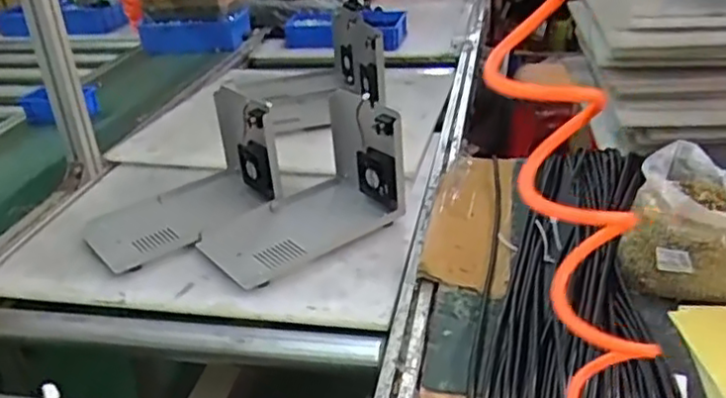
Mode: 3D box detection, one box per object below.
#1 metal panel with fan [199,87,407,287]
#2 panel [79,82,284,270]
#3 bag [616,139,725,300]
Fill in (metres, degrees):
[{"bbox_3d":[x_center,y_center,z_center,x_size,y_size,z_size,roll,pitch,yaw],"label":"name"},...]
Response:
[{"bbox_3d":[-0.093,-0.021,0.982,0.276,0.174,0.174,-25,34,-34],"label":"metal panel with fan"},{"bbox_3d":[-0.285,-0.033,1.028,0.198,0.165,0.279,21,37,39],"label":"panel"},{"bbox_3d":[0.427,0.037,0.843,0.175,0.144,0.161,12,32,28],"label":"bag"}]

